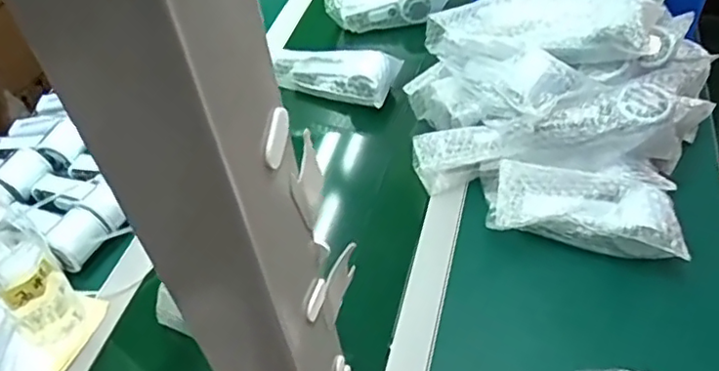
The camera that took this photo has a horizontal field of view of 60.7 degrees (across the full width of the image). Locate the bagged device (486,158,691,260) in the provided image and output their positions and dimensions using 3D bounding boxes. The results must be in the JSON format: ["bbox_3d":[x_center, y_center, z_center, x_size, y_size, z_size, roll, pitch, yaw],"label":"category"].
[{"bbox_3d":[0.246,0.034,0.683,0.197,0.068,0.082,15,51,18],"label":"bagged device"}]

